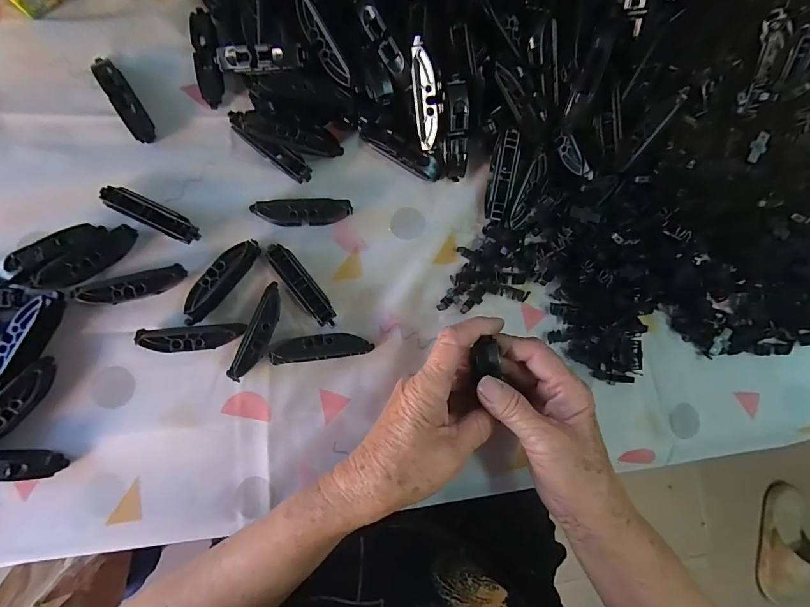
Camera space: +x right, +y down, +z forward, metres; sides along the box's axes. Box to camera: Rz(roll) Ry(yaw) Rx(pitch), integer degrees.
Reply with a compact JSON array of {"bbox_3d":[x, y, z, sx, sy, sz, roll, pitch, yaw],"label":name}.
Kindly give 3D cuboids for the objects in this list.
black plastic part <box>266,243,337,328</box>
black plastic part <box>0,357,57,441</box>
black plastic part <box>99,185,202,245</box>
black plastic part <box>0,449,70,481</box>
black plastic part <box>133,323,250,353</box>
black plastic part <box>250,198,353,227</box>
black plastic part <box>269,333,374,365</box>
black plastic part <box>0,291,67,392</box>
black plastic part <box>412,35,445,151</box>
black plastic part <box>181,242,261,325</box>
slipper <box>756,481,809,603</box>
[{"bbox_3d":[-0.084,-0.015,0.313,0.018,0.015,0.080,-38,90,-9],"label":"black plastic part"},{"bbox_3d":[-0.294,0.076,0.285,0.018,0.023,0.077,36,82,-2],"label":"black plastic part"},{"bbox_3d":[-0.201,-0.071,0.302,0.076,0.014,0.019,26,82,-4],"label":"black plastic part"},{"bbox_3d":[-0.297,0.119,0.277,0.075,0.021,0.019,1,84,-6],"label":"black plastic part"},{"bbox_3d":[-0.167,0.028,0.301,0.077,0.014,0.019,-3,85,-7],"label":"black plastic part"},{"bbox_3d":[-0.086,-0.077,0.317,0.080,0.014,0.018,-4,85,-7],"label":"black plastic part"},{"bbox_3d":[-0.068,0.036,0.313,0.080,0.012,0.020,-6,85,-7],"label":"black plastic part"},{"bbox_3d":[-0.289,0.028,0.289,0.024,0.016,0.079,23,82,-4],"label":"black plastic part"},{"bbox_3d":[0.019,-0.166,0.305,0.025,0.009,0.078,-13,122,-6],"label":"black plastic part"},{"bbox_3d":[-0.150,-0.020,0.306,0.020,0.013,0.080,37,82,-2],"label":"black plastic part"},{"bbox_3d":[0.960,0.603,0.956,0.095,0.072,0.277,13,83,-5],"label":"slipper"}]

